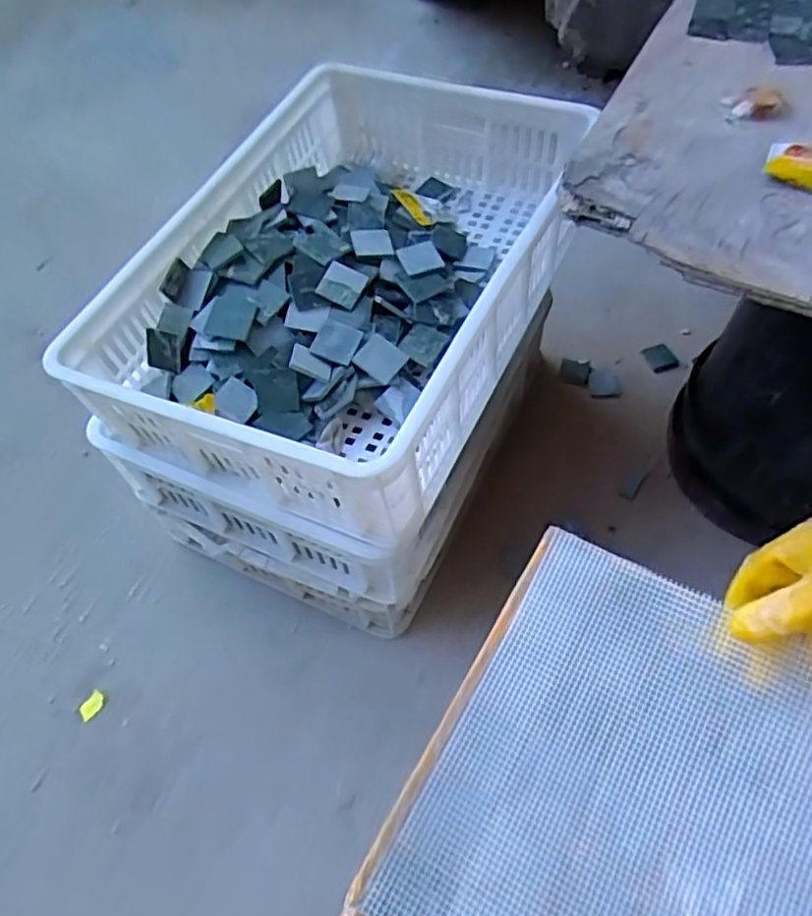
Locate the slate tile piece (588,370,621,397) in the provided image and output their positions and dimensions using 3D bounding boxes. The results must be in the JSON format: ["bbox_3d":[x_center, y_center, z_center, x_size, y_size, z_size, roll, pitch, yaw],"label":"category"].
[{"bbox_3d":[0.338,-0.129,1.136,0.052,0.004,0.054,0,57,3],"label":"slate tile piece"}]

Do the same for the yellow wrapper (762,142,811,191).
[{"bbox_3d":[0.410,-0.294,0.668,0.092,0.013,0.067,32,64,22],"label":"yellow wrapper"}]

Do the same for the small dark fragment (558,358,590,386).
[{"bbox_3d":[0.298,-0.153,1.176,0.050,0.008,0.059,12,58,11],"label":"small dark fragment"}]

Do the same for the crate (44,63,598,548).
[{"bbox_3d":[-0.060,-0.228,0.801,0.405,0.145,0.612,19,60,15],"label":"crate"}]

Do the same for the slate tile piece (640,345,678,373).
[{"bbox_3d":[0.458,-0.184,1.202,0.054,0.007,0.064,-19,58,-10],"label":"slate tile piece"}]

